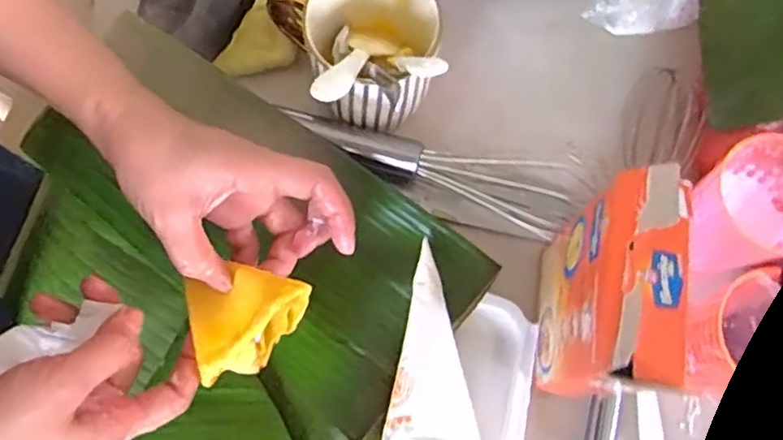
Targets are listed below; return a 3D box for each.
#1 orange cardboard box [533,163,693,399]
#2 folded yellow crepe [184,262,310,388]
[{"bbox_3d":[0.110,0.040,0.340,0.047,0.158,0.099,7,74,2],"label":"orange cardboard box"},{"bbox_3d":[-0.082,0.054,0.370,0.070,0.037,0.058,-19,75,-3],"label":"folded yellow crepe"}]

